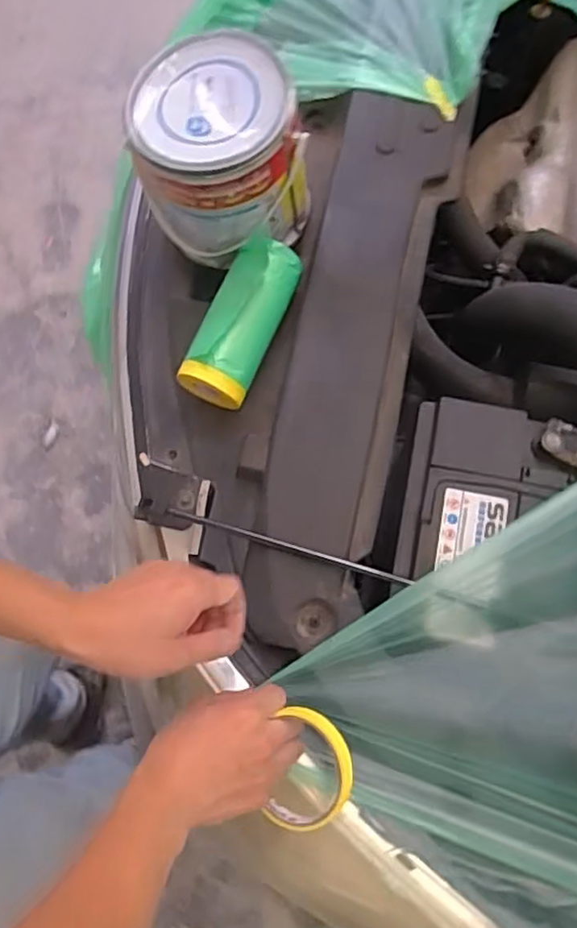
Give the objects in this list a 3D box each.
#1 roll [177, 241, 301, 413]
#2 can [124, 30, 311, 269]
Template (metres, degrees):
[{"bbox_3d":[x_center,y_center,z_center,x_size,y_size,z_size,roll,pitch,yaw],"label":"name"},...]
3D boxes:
[{"bbox_3d":[-0.044,-0.144,0.635,0.066,0.064,0.161,24,77,6],"label":"roll"},{"bbox_3d":[-0.062,-0.303,0.627,0.151,0.138,0.158,0,75,0],"label":"can"}]

